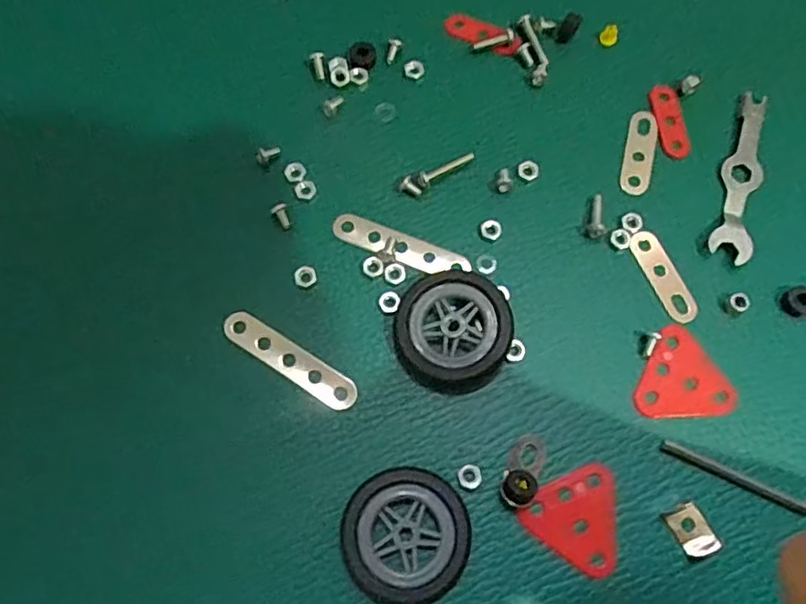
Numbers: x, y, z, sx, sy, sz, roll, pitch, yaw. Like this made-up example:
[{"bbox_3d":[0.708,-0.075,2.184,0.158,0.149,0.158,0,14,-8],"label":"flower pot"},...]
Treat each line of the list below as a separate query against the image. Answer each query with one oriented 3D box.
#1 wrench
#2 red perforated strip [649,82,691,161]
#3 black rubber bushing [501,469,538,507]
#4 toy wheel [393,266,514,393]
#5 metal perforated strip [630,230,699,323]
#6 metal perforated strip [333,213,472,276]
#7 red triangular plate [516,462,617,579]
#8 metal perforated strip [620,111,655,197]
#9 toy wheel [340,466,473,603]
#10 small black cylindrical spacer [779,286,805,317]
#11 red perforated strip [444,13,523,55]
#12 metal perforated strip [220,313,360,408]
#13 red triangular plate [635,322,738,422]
[{"bbox_3d":[0.119,-0.044,0.225,0.013,0.007,0.067,17,73,5],"label":"wrench"},{"bbox_3d":[0.097,-0.066,0.233,0.009,0.004,0.030,-7,72,-2],"label":"red perforated strip"},{"bbox_3d":[0.035,0.056,0.192,0.010,0.007,0.010,0,72,0],"label":"black rubber bushing"},{"bbox_3d":[0.016,0.008,0.207,0.037,0.011,0.039,0,72,0],"label":"toy wheel"},{"bbox_3d":[0.087,-0.009,0.215,0.011,0.004,0.034,-23,74,-7],"label":"metal perforated strip"},{"bbox_3d":[-0.001,-0.019,0.217,0.048,0.004,0.012,20,73,6],"label":"metal perforated strip"},{"bbox_3d":[0.053,0.066,0.191,0.030,0.004,0.029,-22,74,-7],"label":"red triangular plate"},{"bbox_3d":[0.084,-0.054,0.229,0.009,0.004,0.034,12,72,4],"label":"metal perforated strip"},{"bbox_3d":[0.001,0.069,0.189,0.036,0.007,0.037,0,72,0],"label":"toy wheel"},{"bbox_3d":[0.129,0.000,0.210,0.009,0.005,0.009,0,72,0],"label":"small black cylindrical spacer"},{"bbox_3d":[0.031,-0.102,0.244,0.029,0.004,0.011,26,74,8],"label":"red perforated strip"},{"bbox_3d":[-0.037,0.018,0.205,0.048,0.004,0.011,31,75,9],"label":"metal perforated strip"},{"bbox_3d":[0.089,0.022,0.206,0.031,0.004,0.029,-4,72,-1],"label":"red triangular plate"}]

